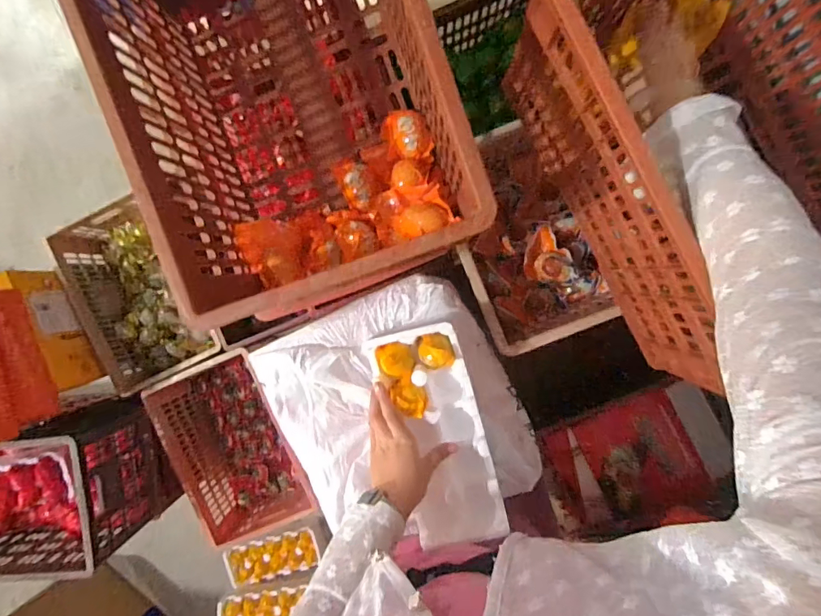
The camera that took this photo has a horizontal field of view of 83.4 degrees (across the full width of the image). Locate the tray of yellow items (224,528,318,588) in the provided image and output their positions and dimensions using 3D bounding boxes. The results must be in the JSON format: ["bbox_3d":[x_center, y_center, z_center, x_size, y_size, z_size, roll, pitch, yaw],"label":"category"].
[{"bbox_3d":[-0.427,0.765,1.406,0.273,0.041,0.123,-16,93,4],"label":"tray of yellow items"}]

